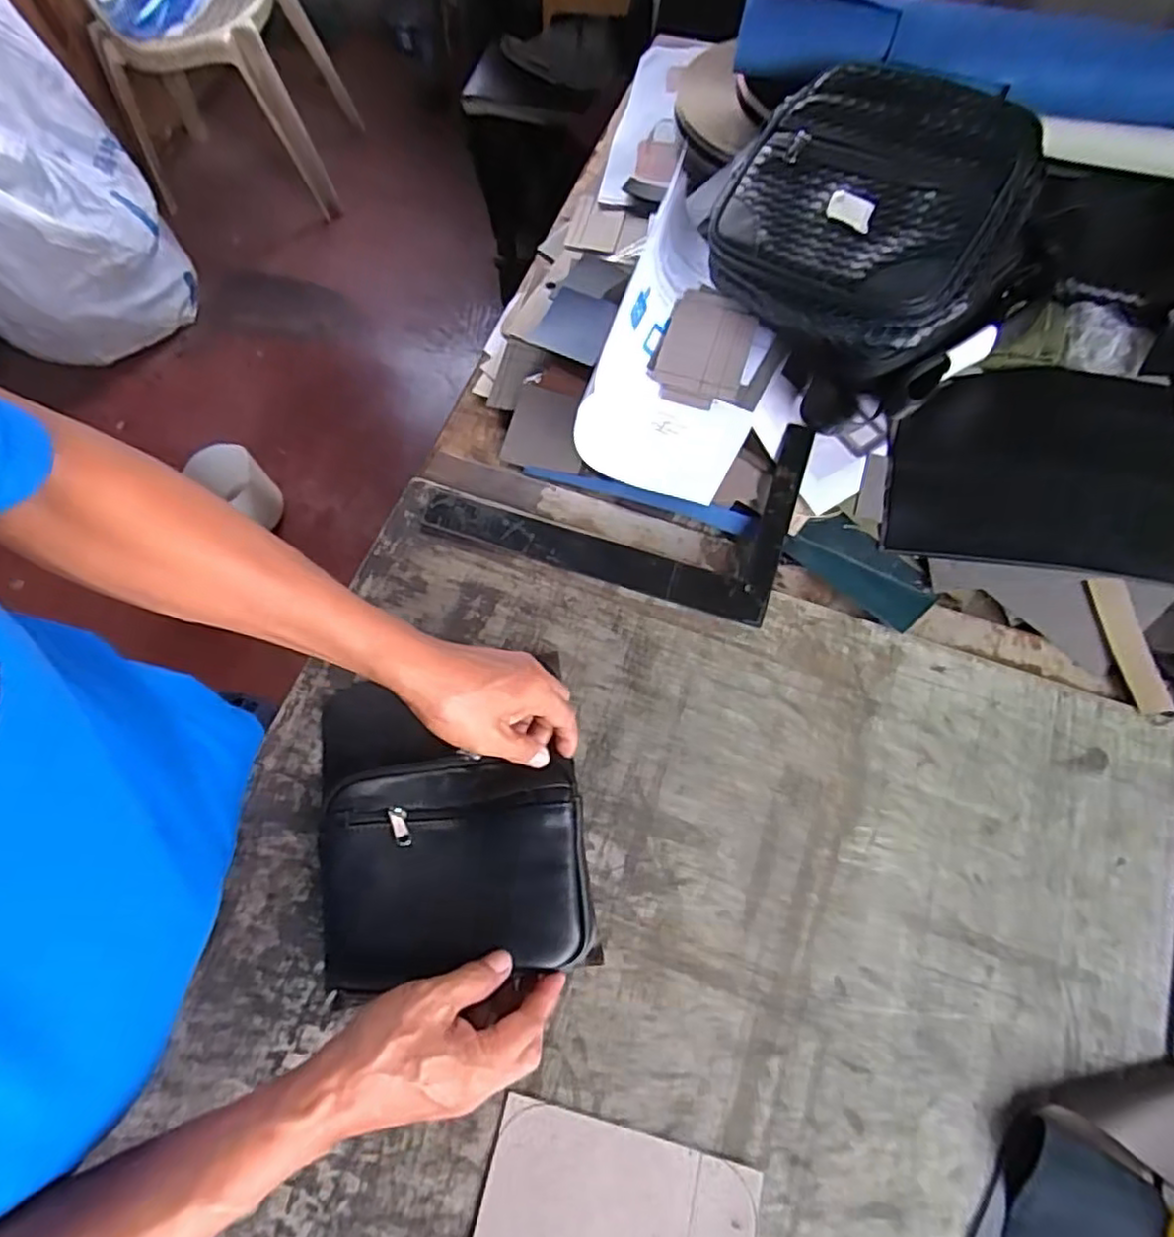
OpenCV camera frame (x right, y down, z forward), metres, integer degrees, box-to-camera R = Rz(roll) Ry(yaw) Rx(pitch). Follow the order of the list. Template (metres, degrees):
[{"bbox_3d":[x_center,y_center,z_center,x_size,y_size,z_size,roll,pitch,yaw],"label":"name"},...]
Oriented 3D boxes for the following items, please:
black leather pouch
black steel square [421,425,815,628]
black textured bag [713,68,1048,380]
[{"bbox_3d":[-0.093,0.172,0.475,0.183,0.030,0.141,-6,68,0],"label":"black leather pouch"},{"bbox_3d":[0.032,-0.125,0.605,0.300,0.009,0.206,18,70,9],"label":"black steel square"},{"bbox_3d":[0.240,-0.351,0.587,0.235,0.099,0.244,34,73,14],"label":"black textured bag"}]

